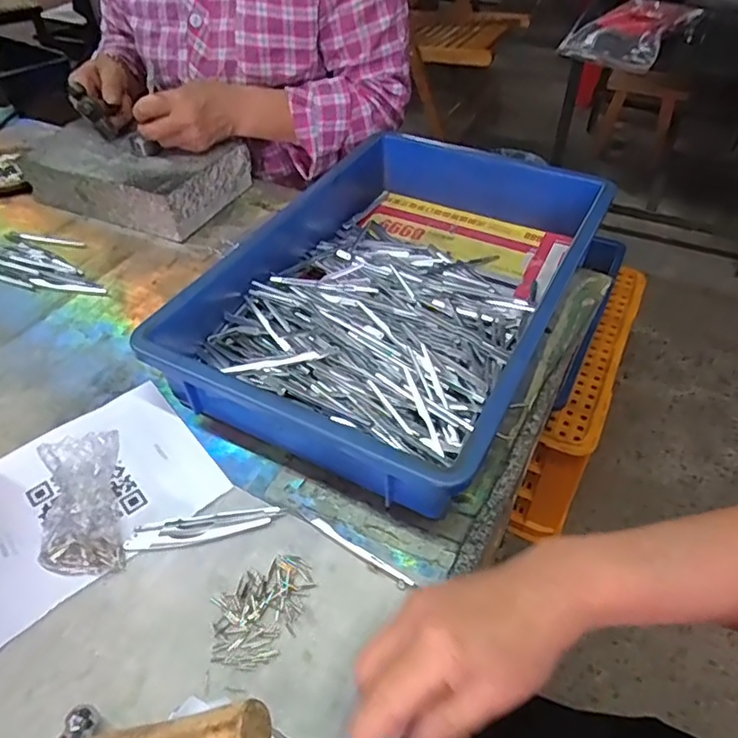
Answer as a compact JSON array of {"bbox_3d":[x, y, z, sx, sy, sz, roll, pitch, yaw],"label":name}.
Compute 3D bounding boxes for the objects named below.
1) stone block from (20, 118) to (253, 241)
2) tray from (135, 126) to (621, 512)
[{"bbox_3d":[-0.296,-0.251,0.750,0.247,0.063,0.152,17,48,15],"label":"stone block"},{"bbox_3d":[0.020,-0.086,0.577,0.308,0.087,0.428,23,49,19],"label":"tray"}]

